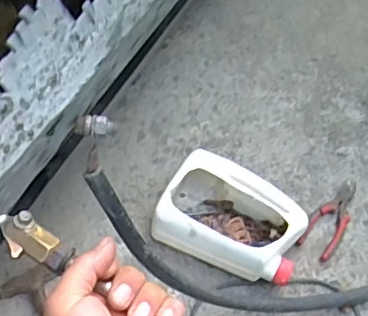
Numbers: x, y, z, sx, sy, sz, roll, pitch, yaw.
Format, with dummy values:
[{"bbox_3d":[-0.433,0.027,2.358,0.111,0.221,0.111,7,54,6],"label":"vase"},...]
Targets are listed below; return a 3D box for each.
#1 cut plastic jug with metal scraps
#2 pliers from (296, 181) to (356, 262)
[{"bbox_3d":[0.080,0.100,0.919,0.224,0.096,0.167,23,54,13],"label":"cut plastic jug with metal scraps"},{"bbox_3d":[0.259,0.101,0.973,0.060,0.010,0.170,28,56,16],"label":"pliers"}]

